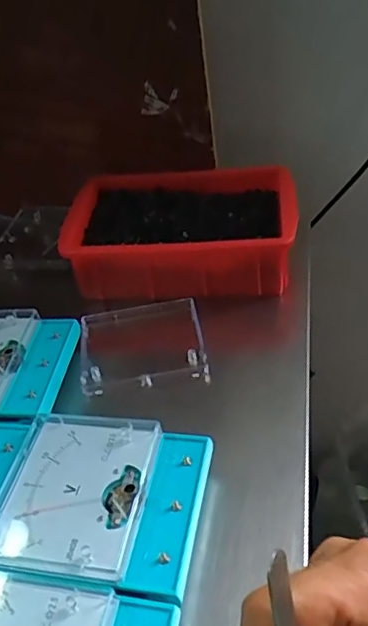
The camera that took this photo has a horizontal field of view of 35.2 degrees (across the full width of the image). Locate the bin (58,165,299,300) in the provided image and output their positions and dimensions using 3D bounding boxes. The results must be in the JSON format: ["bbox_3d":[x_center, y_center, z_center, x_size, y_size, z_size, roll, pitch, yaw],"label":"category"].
[{"bbox_3d":[-0.002,-0.077,0.540,0.205,0.062,0.128,-1,39,7],"label":"bin"}]

